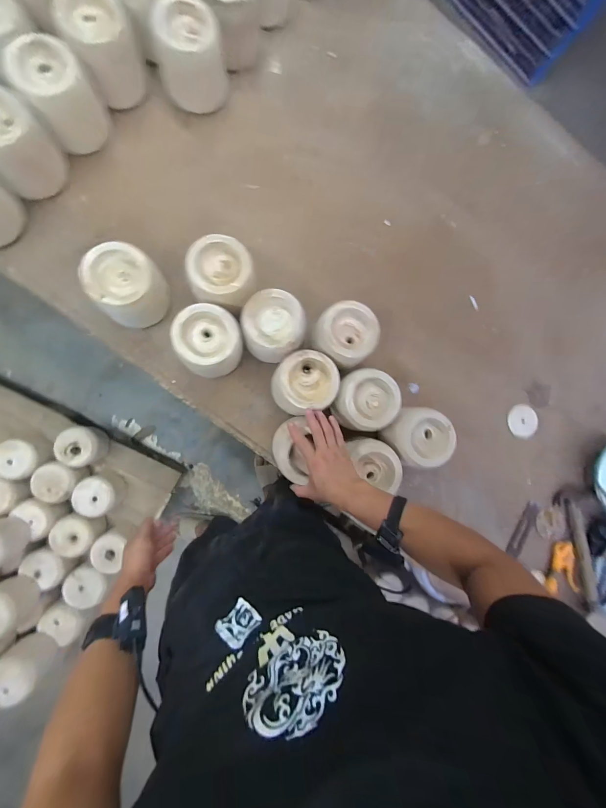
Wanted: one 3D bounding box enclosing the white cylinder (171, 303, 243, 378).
[{"bbox_3d":[-0.193,-0.128,0.652,0.121,0.105,0.127,0,88,-8],"label":"white cylinder"}]

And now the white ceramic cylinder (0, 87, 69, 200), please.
[{"bbox_3d":[-0.561,-0.506,0.606,0.132,0.112,0.129,0,88,-8],"label":"white ceramic cylinder"}]

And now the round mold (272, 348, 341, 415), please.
[{"bbox_3d":[0.002,-0.046,0.681,0.130,0.128,0.125,0,88,-8],"label":"round mold"}]

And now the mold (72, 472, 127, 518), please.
[{"bbox_3d":[-0.722,0.321,1.111,0.123,0.117,0.127,16,86,-7],"label":"mold"}]

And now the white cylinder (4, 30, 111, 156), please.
[{"bbox_3d":[-0.484,-0.620,0.630,0.130,0.114,0.136,-28,92,-8],"label":"white cylinder"}]

